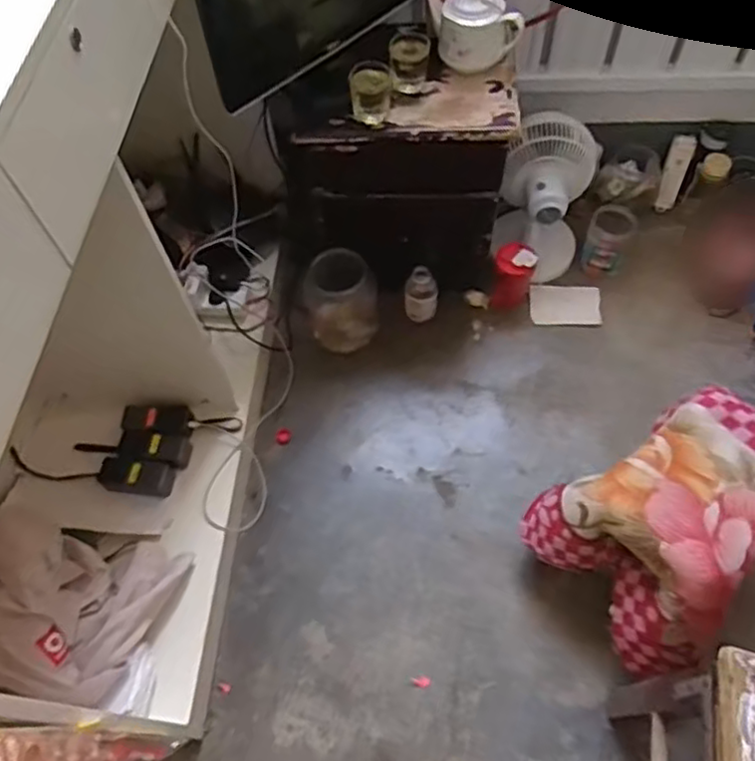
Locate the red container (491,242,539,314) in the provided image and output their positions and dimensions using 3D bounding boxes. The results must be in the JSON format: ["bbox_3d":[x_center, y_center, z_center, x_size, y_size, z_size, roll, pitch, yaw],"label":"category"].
[{"bbox_3d":[0.315,-0.237,1.563,0.087,0.164,0.097,10,61,9],"label":"red container"}]

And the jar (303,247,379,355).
[{"bbox_3d":[-0.082,-0.177,1.504,0.140,0.219,0.127,-30,63,-13],"label":"jar"}]

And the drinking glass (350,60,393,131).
[{"bbox_3d":[-0.011,-0.512,1.199,0.071,0.084,0.076,-3,60,2],"label":"drinking glass"}]

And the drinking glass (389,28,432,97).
[{"bbox_3d":[0.059,-0.585,1.232,0.072,0.085,0.063,-3,60,2],"label":"drinking glass"}]

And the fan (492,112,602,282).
[{"bbox_3d":[0.387,-0.421,1.553,0.192,0.340,0.211,15,62,11],"label":"fan"}]

